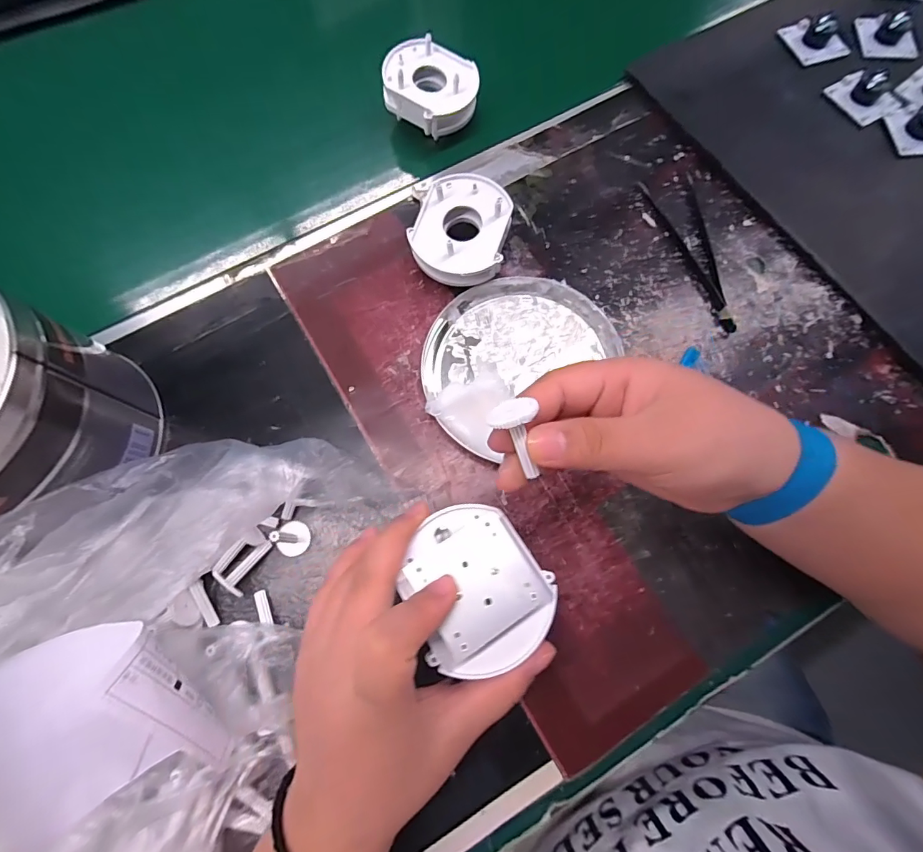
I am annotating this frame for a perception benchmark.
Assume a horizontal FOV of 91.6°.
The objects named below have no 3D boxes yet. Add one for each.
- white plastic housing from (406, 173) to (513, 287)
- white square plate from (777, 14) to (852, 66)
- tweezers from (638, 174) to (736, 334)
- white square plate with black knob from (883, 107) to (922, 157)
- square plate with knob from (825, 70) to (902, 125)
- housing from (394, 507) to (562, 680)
[{"bbox_3d":[0.001,-0.128,0.308,0.060,0.037,0.069,14,74,4],"label":"white plastic housing"},{"bbox_3d":[0.297,-0.326,0.370,0.043,0.017,0.042,-14,74,-4],"label":"white square plate"},{"bbox_3d":[0.165,-0.126,0.323,0.038,0.007,0.131,-8,73,-2],"label":"tweezers"},{"bbox_3d":[0.353,-0.229,0.341,0.039,0.015,0.044,-1,73,0],"label":"white square plate with black knob"},{"bbox_3d":[0.323,-0.266,0.350,0.047,0.020,0.043,-26,75,-7],"label":"square plate with knob"},{"bbox_3d":[0.006,0.069,0.189,0.059,0.021,0.068,-38,78,-9],"label":"housing"}]

